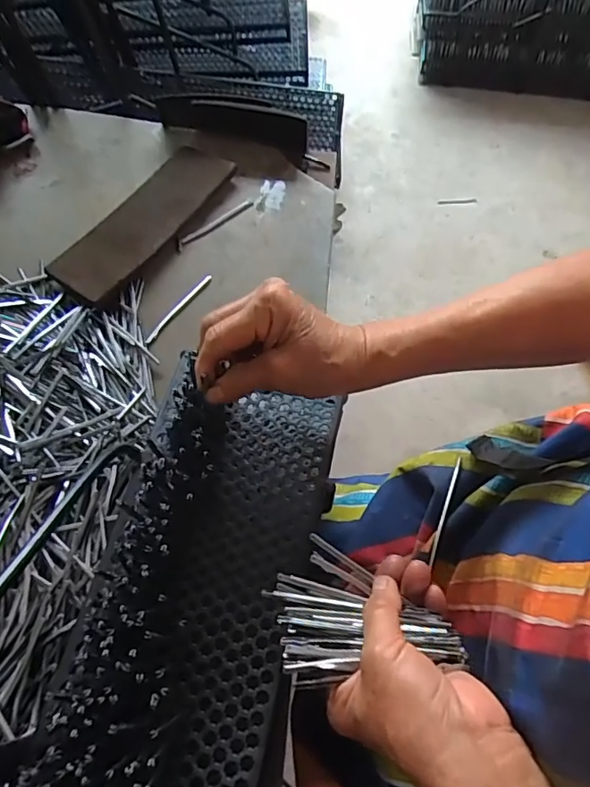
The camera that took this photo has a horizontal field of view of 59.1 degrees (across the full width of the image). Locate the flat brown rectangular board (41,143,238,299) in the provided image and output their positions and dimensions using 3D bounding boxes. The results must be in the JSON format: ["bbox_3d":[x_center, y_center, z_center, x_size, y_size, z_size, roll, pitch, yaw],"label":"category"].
[{"bbox_3d":[-0.170,-0.202,0.601,0.081,0.022,0.247,29,67,15],"label":"flat brown rectangular board"}]

